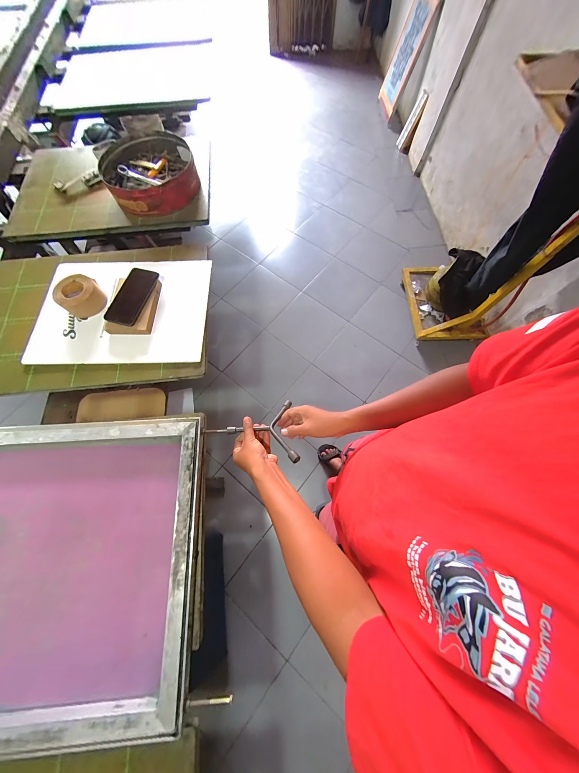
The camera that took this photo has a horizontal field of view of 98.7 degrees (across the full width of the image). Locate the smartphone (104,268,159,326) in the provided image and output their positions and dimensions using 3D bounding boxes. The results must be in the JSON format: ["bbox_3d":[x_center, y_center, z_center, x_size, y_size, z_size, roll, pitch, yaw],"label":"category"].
[{"bbox_3d":[-0.377,-0.220,0.605,0.077,0.014,0.159,16,71,1],"label":"smartphone"}]

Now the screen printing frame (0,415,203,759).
[{"bbox_3d":[-0.501,0.299,0.428,0.664,0.055,0.467,-3,70,-1],"label":"screen printing frame"}]

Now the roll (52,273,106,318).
[{"bbox_3d":[-0.503,-0.218,0.603,0.080,0.055,0.095,38,75,13],"label":"roll"}]

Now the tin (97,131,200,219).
[{"bbox_3d":[-0.420,-0.655,0.759,0.269,0.063,0.297,-24,72,-8],"label":"tin"}]

